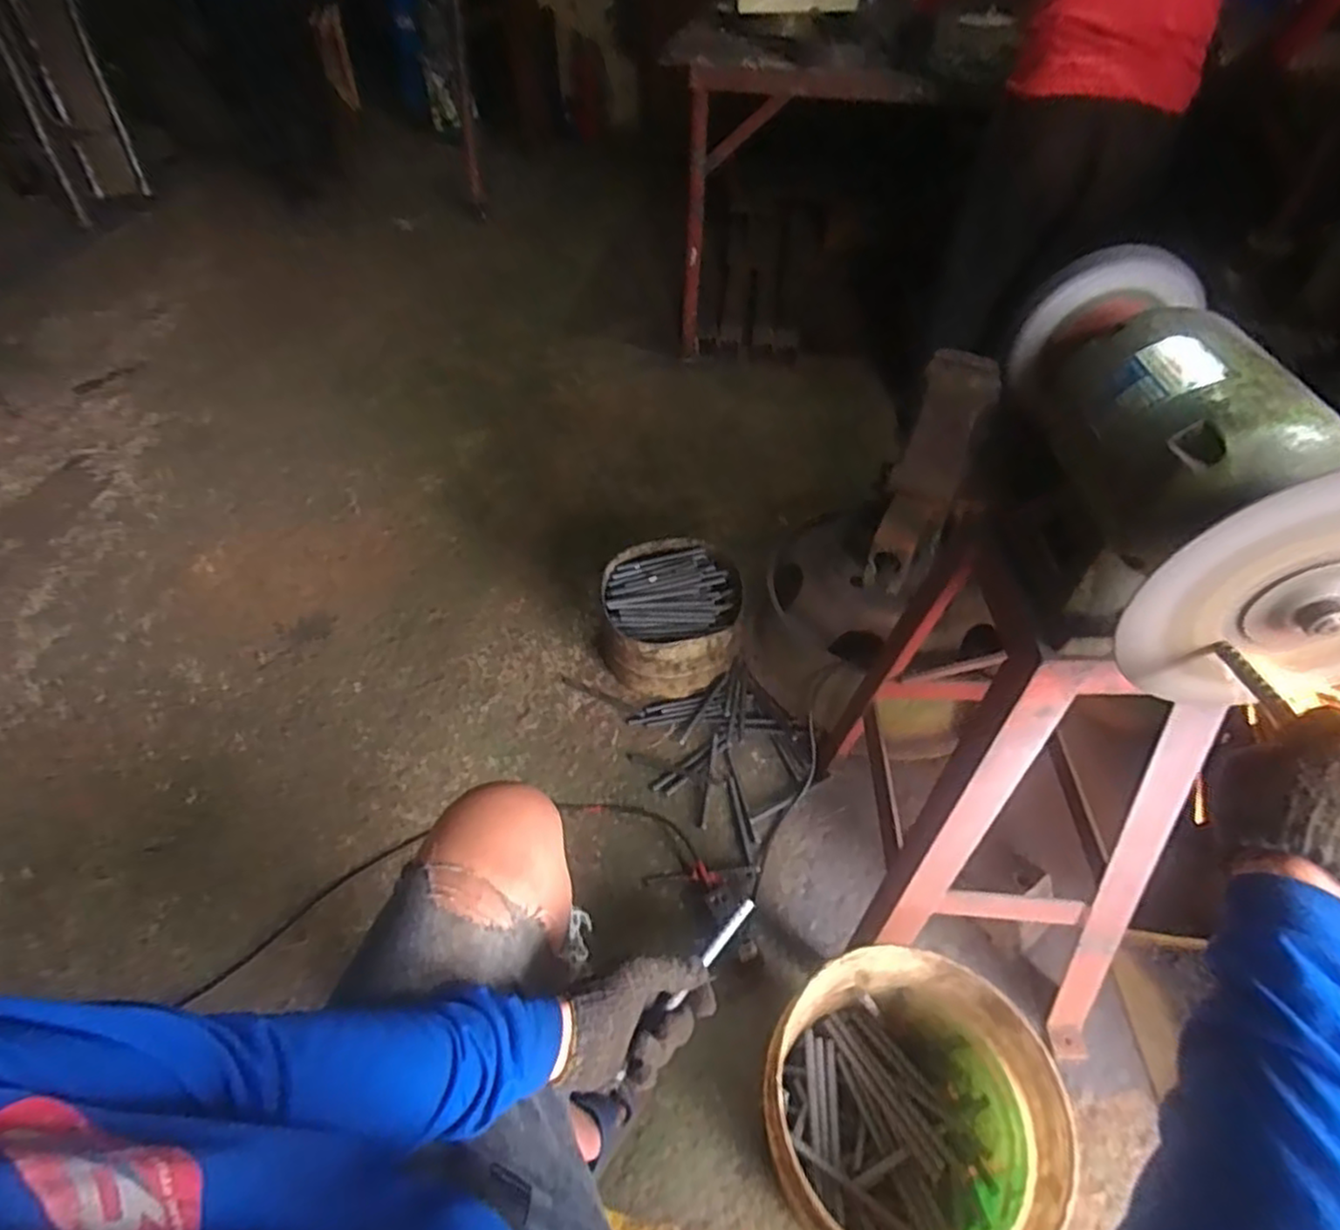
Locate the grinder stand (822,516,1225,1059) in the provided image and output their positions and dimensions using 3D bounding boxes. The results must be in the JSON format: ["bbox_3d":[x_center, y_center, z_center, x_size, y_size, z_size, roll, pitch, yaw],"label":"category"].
[{"bbox_3d":[0.432,0.221,0.908,0.348,0.668,0.429,6,47,7],"label":"grinder stand"}]

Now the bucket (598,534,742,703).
[{"bbox_3d":[0.000,0.009,1.435,0.280,0.173,0.289,-2,47,-1],"label":"bucket"}]

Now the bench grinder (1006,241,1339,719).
[{"bbox_3d":[0.431,-0.137,0.551,0.214,0.199,0.379,3,47,4],"label":"bench grinder"}]

